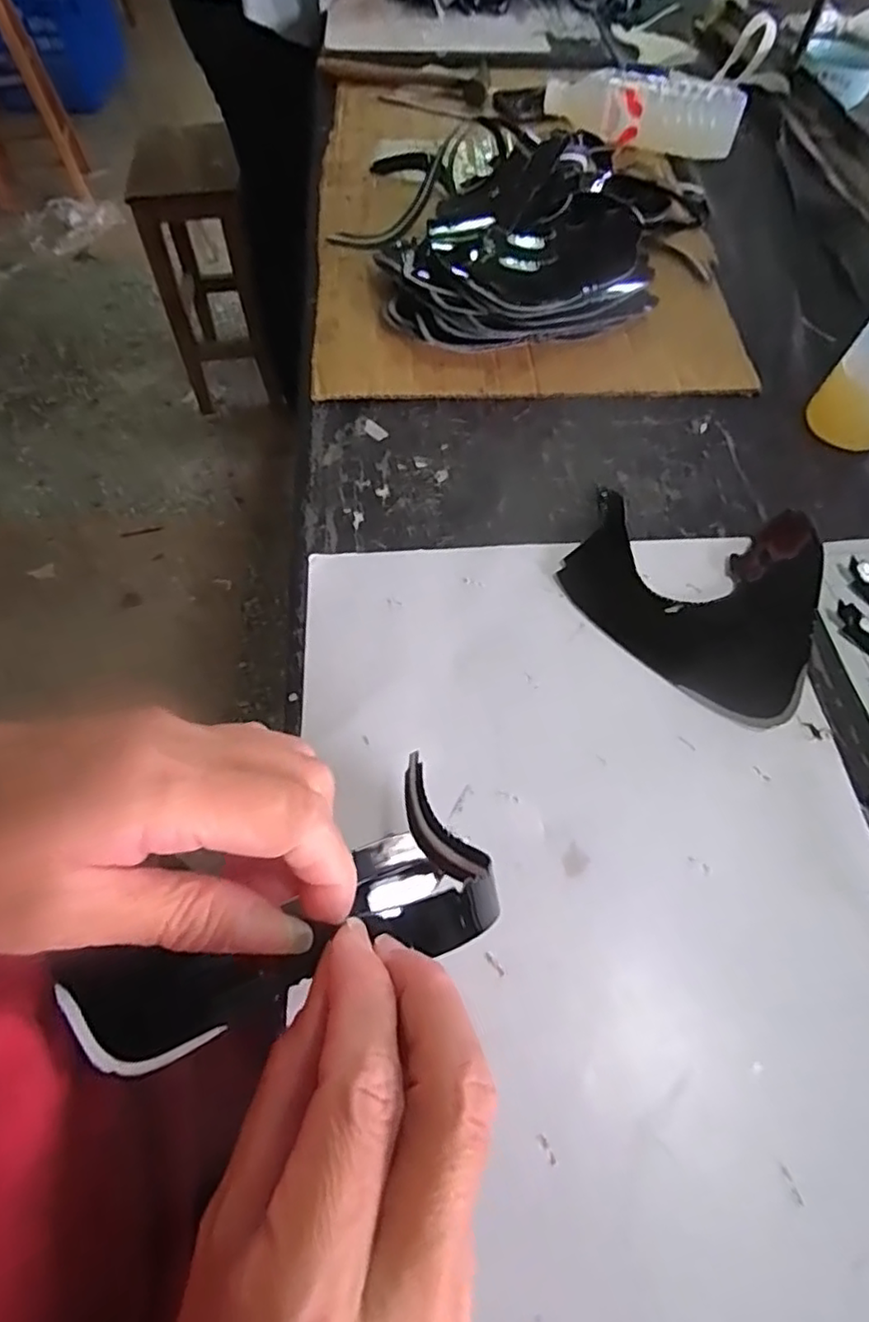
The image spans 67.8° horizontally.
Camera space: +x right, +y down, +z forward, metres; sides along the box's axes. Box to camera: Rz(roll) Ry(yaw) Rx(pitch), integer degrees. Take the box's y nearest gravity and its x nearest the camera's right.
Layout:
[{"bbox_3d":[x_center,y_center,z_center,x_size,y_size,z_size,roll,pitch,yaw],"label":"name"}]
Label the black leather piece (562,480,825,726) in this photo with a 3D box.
[{"bbox_3d":[0.176,-0.056,0.441,0.160,0.005,0.175,22,62,14],"label":"black leather piece"}]

